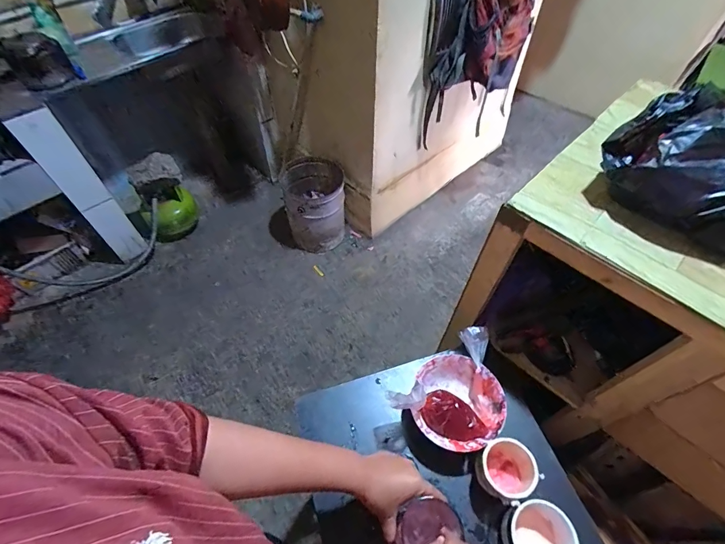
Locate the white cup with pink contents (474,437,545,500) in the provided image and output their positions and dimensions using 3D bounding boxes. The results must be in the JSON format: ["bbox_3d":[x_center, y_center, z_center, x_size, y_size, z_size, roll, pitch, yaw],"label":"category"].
[{"bbox_3d":[0.224,0.300,0.562,0.086,0.075,0.075,-22,56,-13],"label":"white cup with pink contents"}]

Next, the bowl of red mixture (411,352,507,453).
[{"bbox_3d":[0.164,0.225,0.627,0.141,0.059,0.154,-1,54,1],"label":"bowl of red mixture"}]

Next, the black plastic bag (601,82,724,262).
[{"bbox_3d":[0.451,-0.141,0.485,0.217,0.113,0.173,38,63,25],"label":"black plastic bag"}]

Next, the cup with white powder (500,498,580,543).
[{"bbox_3d":[0.251,0.374,0.515,0.091,0.064,0.089,-1,54,1],"label":"cup with white powder"}]

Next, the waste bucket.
[{"bbox_3d":[-0.235,-0.340,1.822,0.284,0.339,0.366,-14,55,-8],"label":"waste bucket"}]

